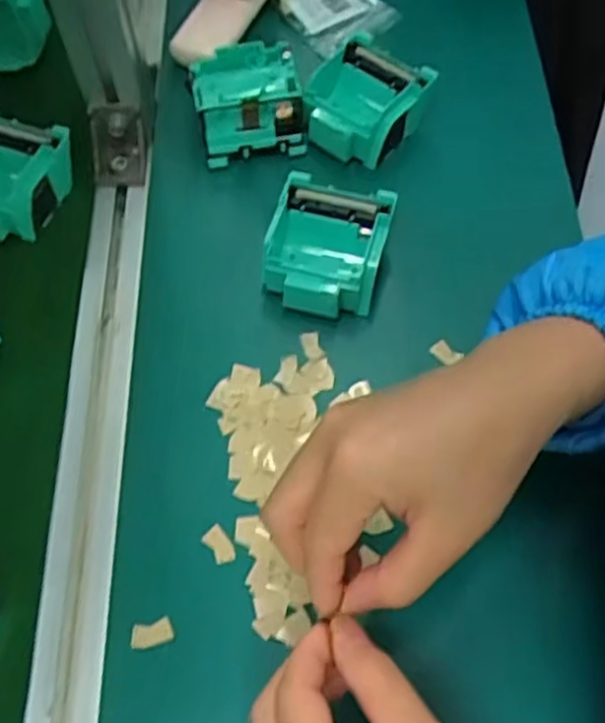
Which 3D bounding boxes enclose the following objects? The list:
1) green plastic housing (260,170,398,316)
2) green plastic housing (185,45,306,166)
[{"bbox_3d":[0.015,-0.070,0.472,0.069,0.042,0.076,15,64,7],"label":"green plastic housing"},{"bbox_3d":[-0.039,-0.181,0.515,0.070,0.041,0.067,-13,64,-7],"label":"green plastic housing"}]

